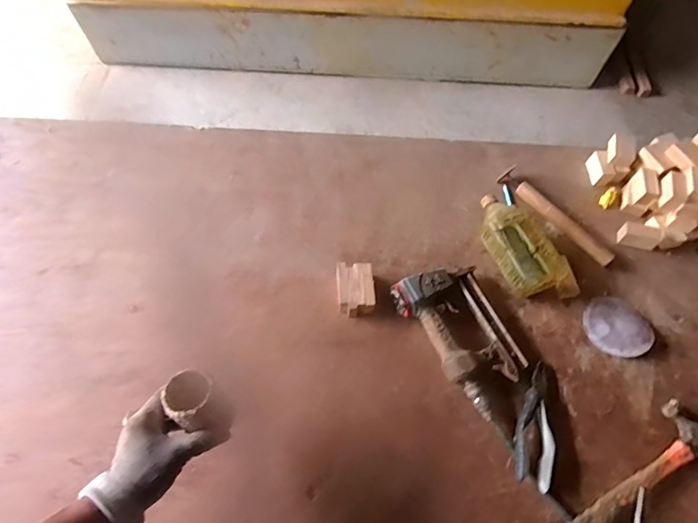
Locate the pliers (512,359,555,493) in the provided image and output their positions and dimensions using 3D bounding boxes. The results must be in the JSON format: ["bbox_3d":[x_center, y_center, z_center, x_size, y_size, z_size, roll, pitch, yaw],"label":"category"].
[{"bbox_3d":[0.305,0.255,0.669,0.060,0.030,0.193,23,65,9],"label":"pliers"}]

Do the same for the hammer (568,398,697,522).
[{"bbox_3d":[0.454,0.356,0.625,0.297,0.033,0.126,-35,70,-17],"label":"hammer"}]

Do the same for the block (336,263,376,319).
[{"bbox_3d":[0.011,0.050,0.768,0.069,0.043,0.096,-4,64,-4],"label":"block"}]

